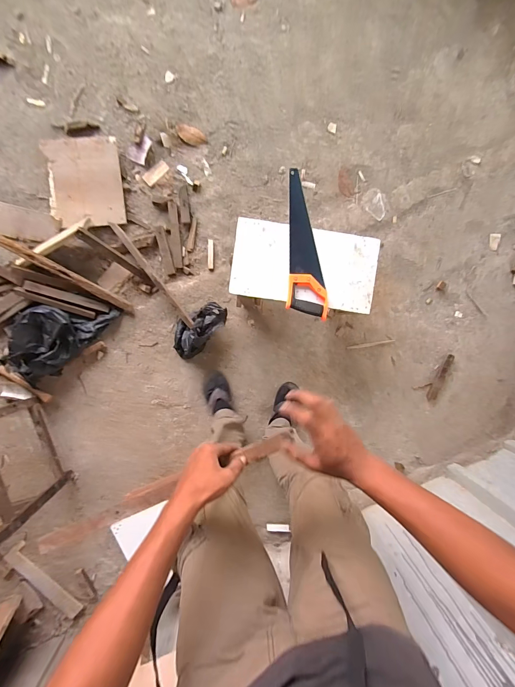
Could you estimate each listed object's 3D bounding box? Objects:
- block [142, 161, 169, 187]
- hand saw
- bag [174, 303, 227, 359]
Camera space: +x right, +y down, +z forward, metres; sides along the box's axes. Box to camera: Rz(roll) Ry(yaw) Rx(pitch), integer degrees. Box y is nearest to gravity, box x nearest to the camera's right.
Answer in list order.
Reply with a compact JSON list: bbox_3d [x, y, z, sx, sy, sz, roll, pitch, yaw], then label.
[{"bbox_3d":[-0.365,-0.612,1.153,0.098,0.005,0.047,-44,95,1],"label":"block"},{"bbox_3d":[0.136,-0.288,0.933,0.112,0.029,0.419,-4,94,-3],"label":"hand saw"},{"bbox_3d":[-0.215,-0.053,1.150,0.134,0.102,0.236,41,91,-5],"label":"bag"}]

